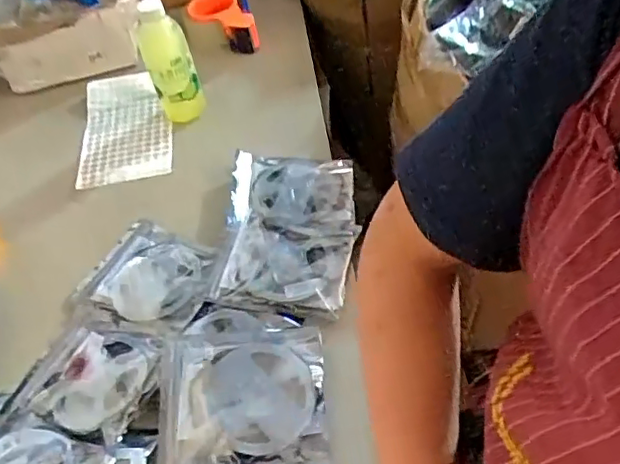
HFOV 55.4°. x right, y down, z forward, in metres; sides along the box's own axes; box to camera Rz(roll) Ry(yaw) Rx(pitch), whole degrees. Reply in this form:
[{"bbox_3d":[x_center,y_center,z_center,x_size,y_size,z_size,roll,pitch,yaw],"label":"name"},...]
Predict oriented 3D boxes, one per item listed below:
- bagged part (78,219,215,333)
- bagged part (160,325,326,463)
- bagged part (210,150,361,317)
[{"bbox_3d":[-0.175,0.048,0.649,0.146,0.026,0.118,17,55,21],"label":"bagged part"},{"bbox_3d":[-0.061,0.146,0.532,0.147,0.012,0.121,-6,50,3],"label":"bagged part"},{"bbox_3d":[-0.023,-0.007,0.669,0.144,0.028,0.218,-3,50,6],"label":"bagged part"}]

